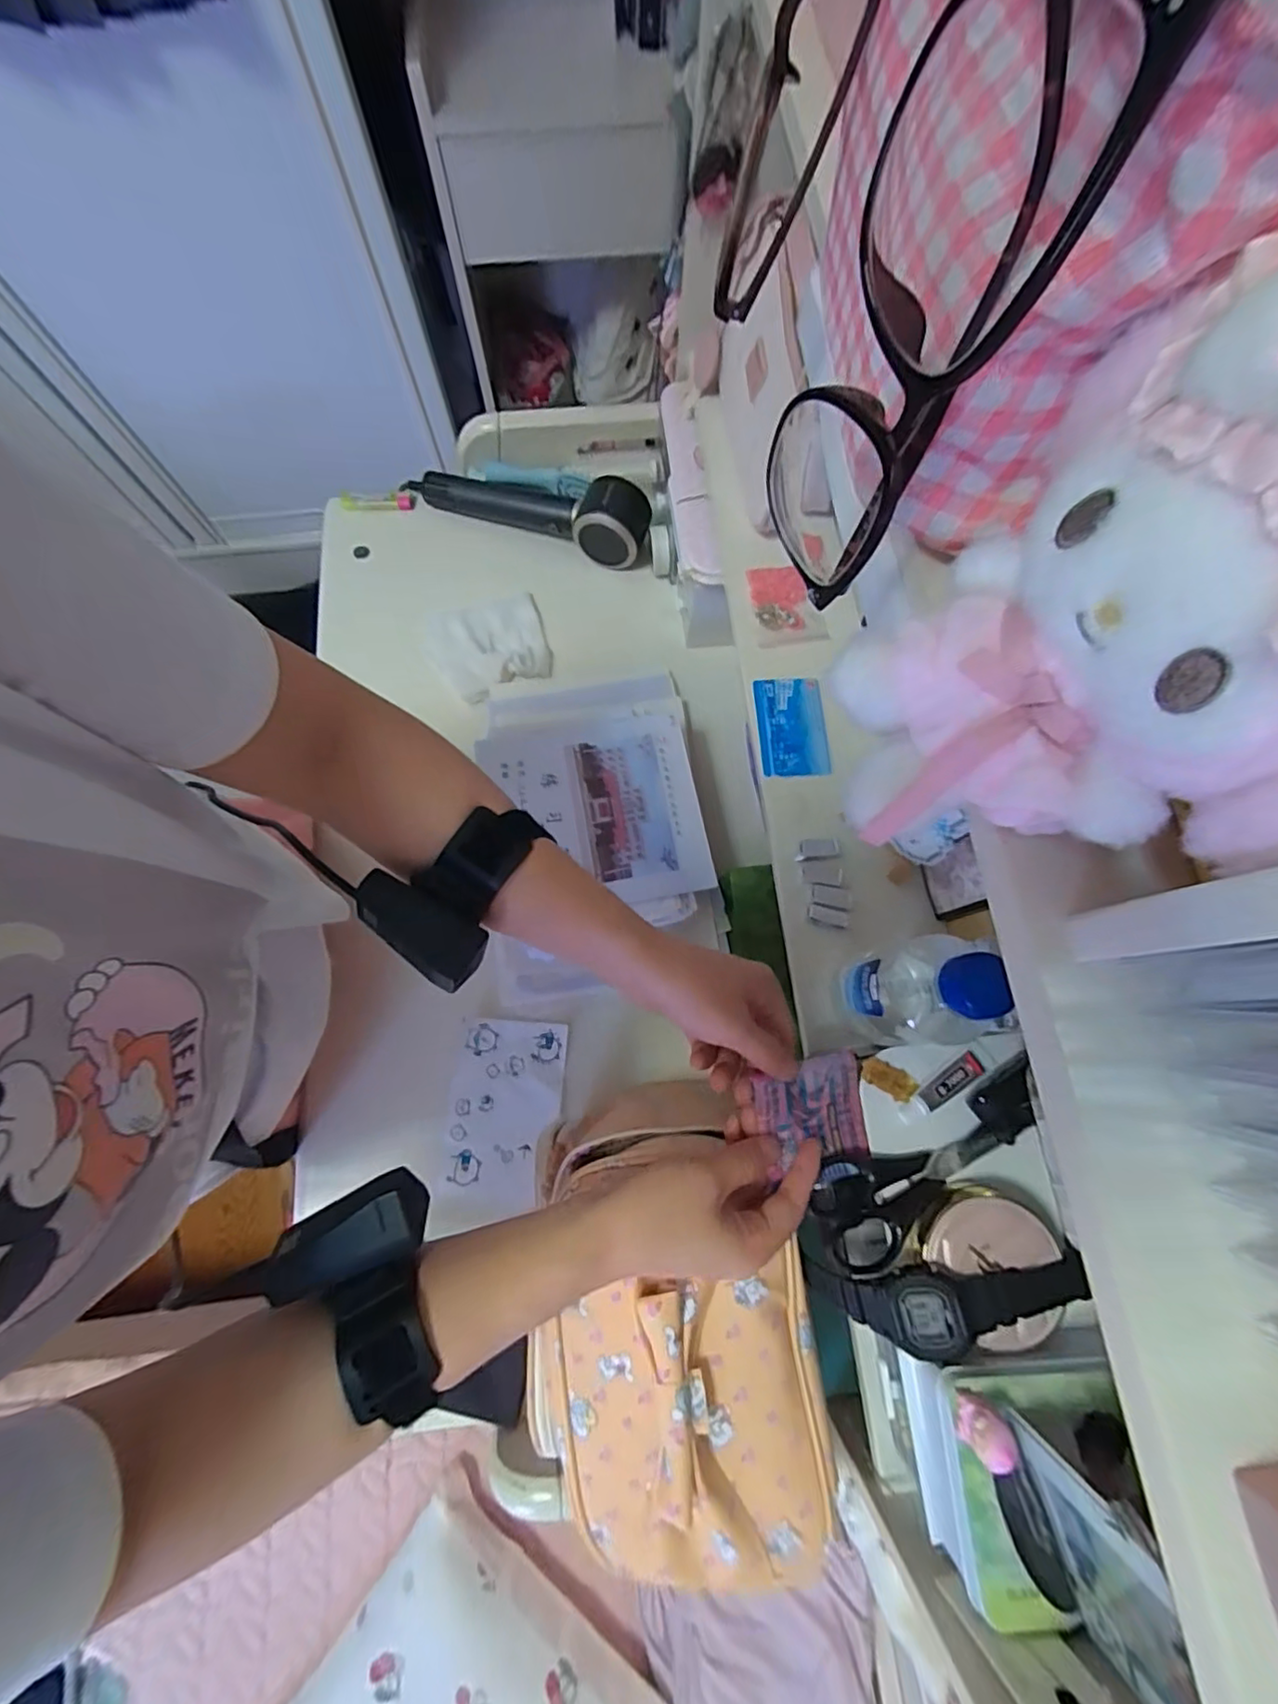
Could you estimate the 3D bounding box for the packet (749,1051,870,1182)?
[{"bbox_3d":[0.100,0.149,0.352,0.067,0.018,0.055,-3,74,-2],"label":"packet"}]

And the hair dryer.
[{"bbox_3d":[-0.131,-0.410,0.696,0.288,0.082,0.070,20,75,4],"label":"hair dryer"}]

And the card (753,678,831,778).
[{"bbox_3d":[0.124,-0.101,0.484,0.053,0.004,0.086,-4,75,1],"label":"card"}]

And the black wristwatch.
[{"bbox_3d":[0.164,0.237,0.316,0.137,0.030,0.037,-11,75,9],"label":"black wristwatch"}]

